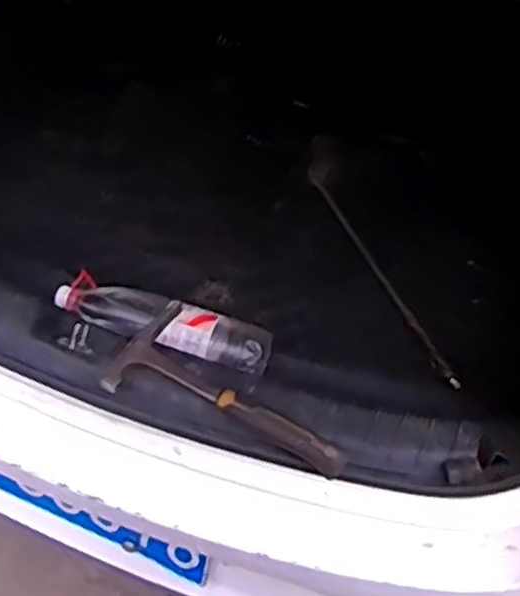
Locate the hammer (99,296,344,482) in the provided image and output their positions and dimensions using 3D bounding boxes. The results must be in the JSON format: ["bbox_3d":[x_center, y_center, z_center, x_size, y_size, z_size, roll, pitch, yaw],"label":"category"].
[{"bbox_3d":[-0.027,0.111,0.874,0.276,0.036,0.135,29,65,15],"label":"hammer"}]

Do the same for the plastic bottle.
[{"bbox_3d":[-0.143,0.042,1.143,0.317,0.095,0.089,19,63,10],"label":"plastic bottle"}]

